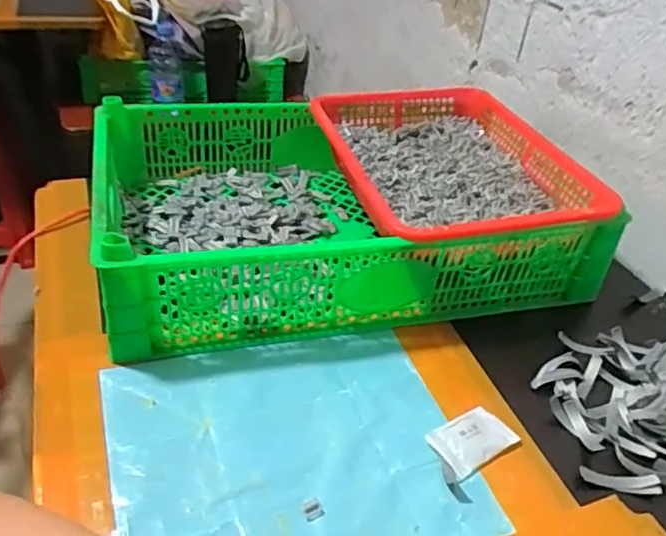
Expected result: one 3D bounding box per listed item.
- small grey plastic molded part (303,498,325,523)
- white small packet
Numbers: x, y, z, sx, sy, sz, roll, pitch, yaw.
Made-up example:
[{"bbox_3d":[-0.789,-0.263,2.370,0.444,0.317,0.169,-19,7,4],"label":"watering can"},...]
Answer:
[{"bbox_3d":[-0.013,0.160,0.401,0.013,0.004,0.013,-12,40,-24],"label":"small grey plastic molded part"},{"bbox_3d":[0.103,0.130,0.455,0.072,0.010,0.040,-18,43,-30],"label":"white small packet"}]

